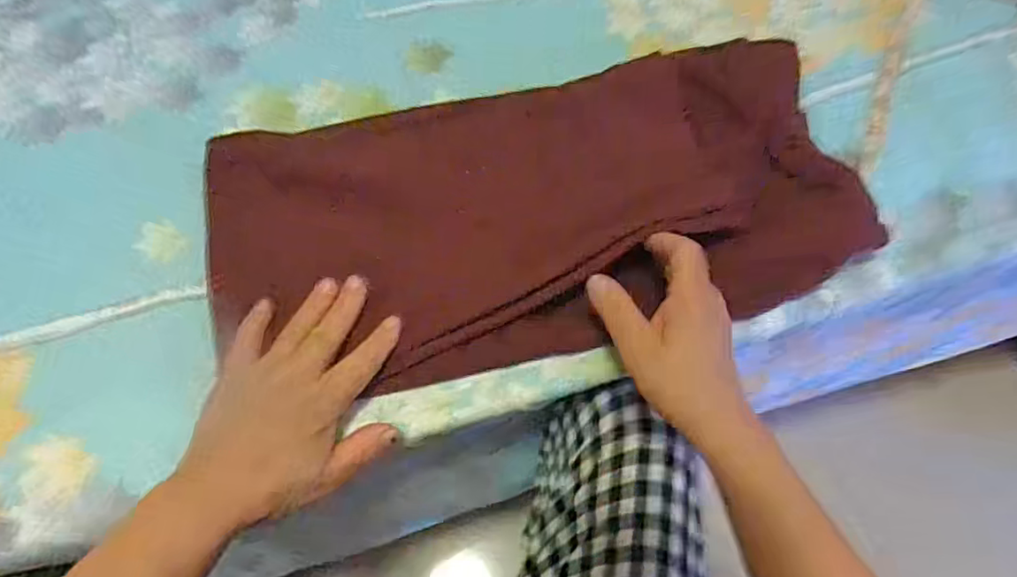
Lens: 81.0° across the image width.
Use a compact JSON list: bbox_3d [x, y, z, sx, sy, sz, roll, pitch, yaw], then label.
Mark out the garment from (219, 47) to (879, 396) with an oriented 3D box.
[{"bbox_3d":[0.019,-0.057,0.421,0.455,0.047,0.205,-8,65,-2],"label":"garment"}]

